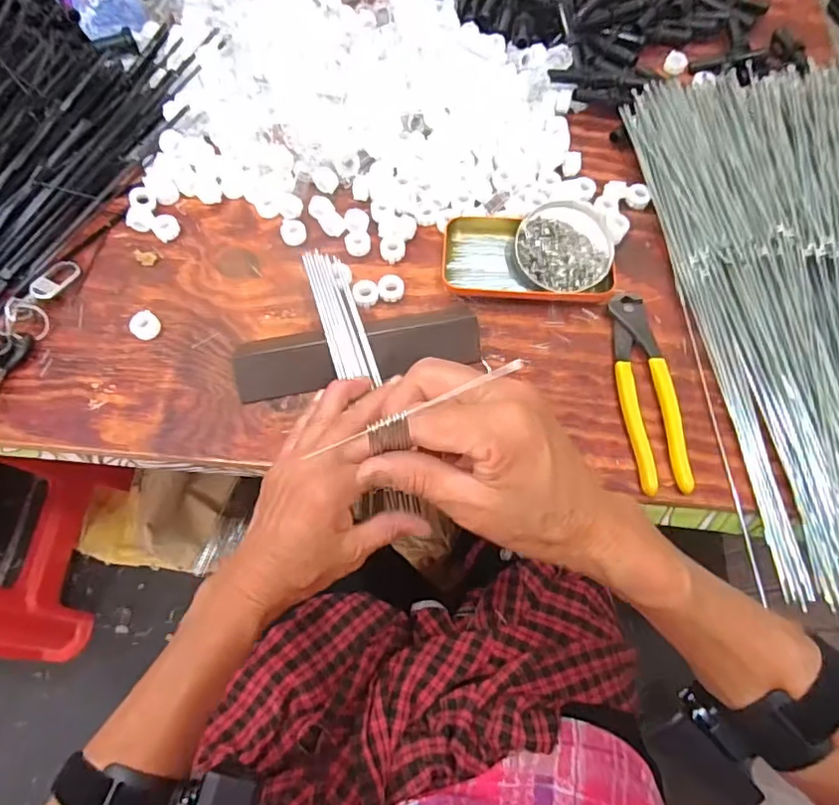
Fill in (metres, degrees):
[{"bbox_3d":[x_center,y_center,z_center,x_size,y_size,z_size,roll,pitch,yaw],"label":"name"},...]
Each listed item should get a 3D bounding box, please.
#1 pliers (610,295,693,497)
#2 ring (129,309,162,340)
[{"bbox_3d":[0.180,-0.011,0.449,0.040,0.014,0.167,-1,67,-1],"label":"pliers"},{"bbox_3d":[-0.229,-0.064,0.469,0.023,0.013,0.023,0,67,-1],"label":"ring"}]

